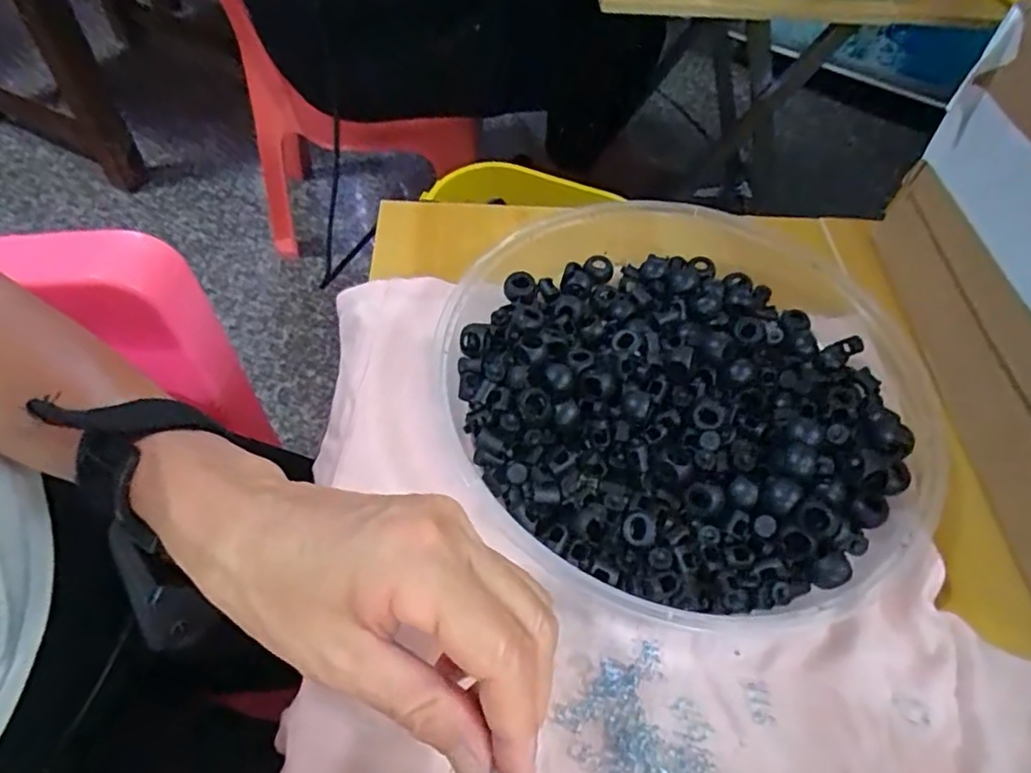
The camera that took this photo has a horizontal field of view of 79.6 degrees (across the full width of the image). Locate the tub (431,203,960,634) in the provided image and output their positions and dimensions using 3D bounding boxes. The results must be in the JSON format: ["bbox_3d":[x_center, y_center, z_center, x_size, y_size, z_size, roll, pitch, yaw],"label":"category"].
[{"bbox_3d":[0.087,-0.007,0.318,0.238,0.061,0.245,2,56,-4],"label":"tub"}]

